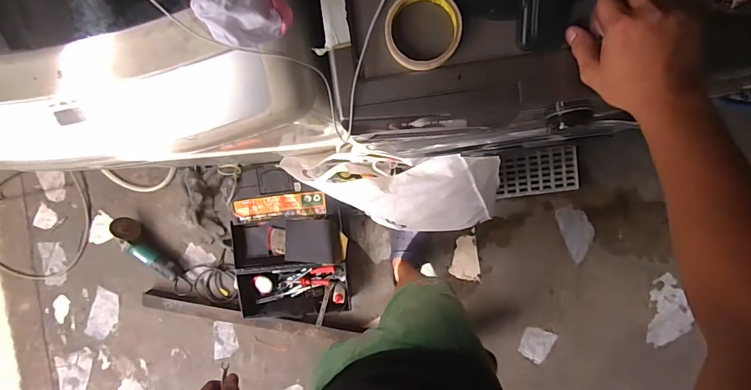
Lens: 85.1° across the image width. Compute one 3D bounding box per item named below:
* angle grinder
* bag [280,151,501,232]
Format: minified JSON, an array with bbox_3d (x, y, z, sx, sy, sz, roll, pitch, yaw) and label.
[{"bbox_3d":[-0.815,0.196,1.451,0.086,0.088,0.288,-36,92,10],"label":"angle grinder"},{"bbox_3d":[0.047,0.001,1.013,0.541,0.225,0.208,2,98,7],"label":"bag"}]

